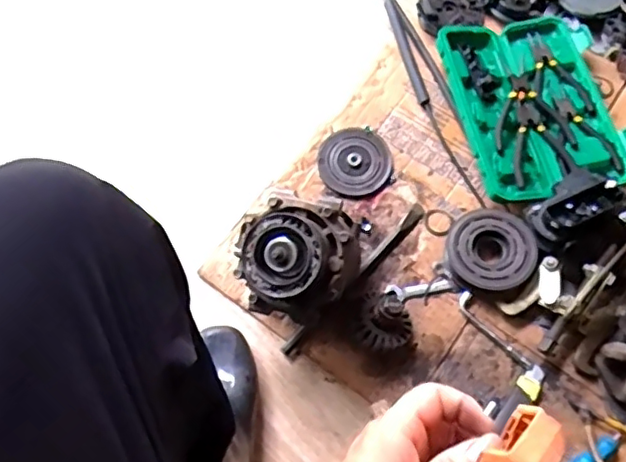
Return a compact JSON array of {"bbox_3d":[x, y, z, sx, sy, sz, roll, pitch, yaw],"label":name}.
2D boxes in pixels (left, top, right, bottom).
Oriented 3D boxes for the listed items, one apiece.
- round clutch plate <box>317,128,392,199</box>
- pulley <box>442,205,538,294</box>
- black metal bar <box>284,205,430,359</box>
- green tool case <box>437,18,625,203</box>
[{"bbox_3d":[0.059,-0.101,0.872,0.102,0.008,0.106,-1,68,2],"label":"round clutch plate"},{"bbox_3d":[0.233,0.019,0.788,0.110,0.043,0.121,-1,68,2],"label":"pulley"},{"bbox_3d":[0.060,0.061,0.798,0.020,0.020,0.273,40,75,16],"label":"black metal bar"},{"bbox_3d":[0.322,-0.192,0.872,0.223,0.038,0.302,-10,68,-2],"label":"green tool case"}]

